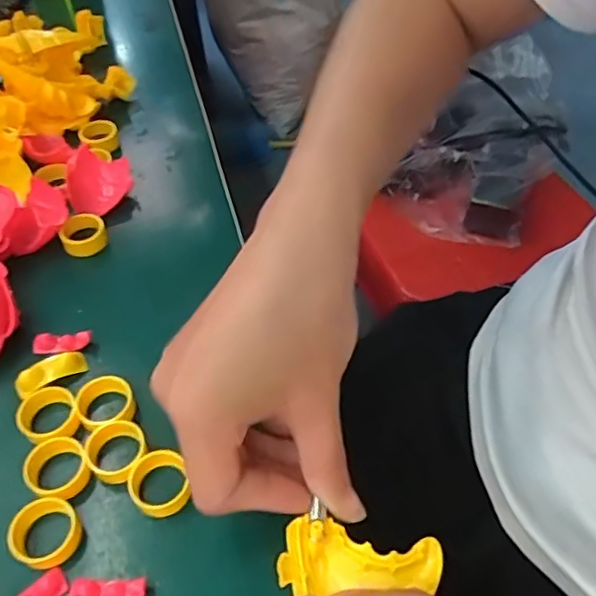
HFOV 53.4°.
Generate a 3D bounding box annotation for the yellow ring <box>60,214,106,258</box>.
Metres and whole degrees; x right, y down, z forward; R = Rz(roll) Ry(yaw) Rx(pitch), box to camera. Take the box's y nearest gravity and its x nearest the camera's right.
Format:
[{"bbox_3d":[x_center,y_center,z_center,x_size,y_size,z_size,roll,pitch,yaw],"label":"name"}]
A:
[{"bbox_3d":[-0.126,-0.038,0.347,0.025,0.013,0.025,-1,52,1],"label":"yellow ring"}]

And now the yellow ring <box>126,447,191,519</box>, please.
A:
[{"bbox_3d":[-0.060,0.080,0.253,0.022,0.012,0.024,-1,52,1],"label":"yellow ring"}]

